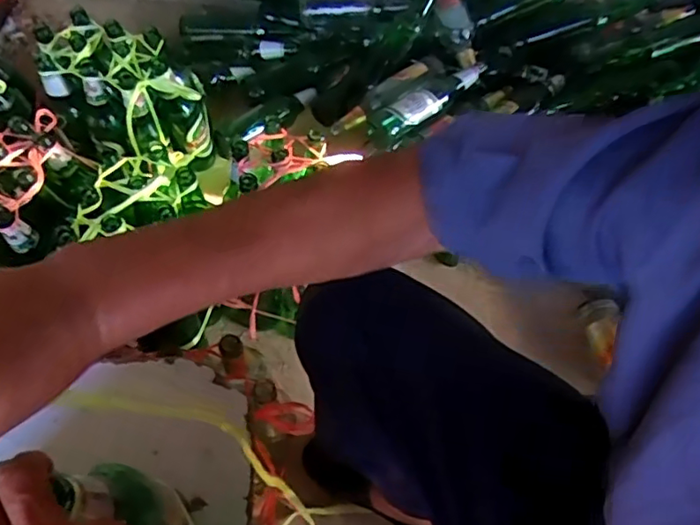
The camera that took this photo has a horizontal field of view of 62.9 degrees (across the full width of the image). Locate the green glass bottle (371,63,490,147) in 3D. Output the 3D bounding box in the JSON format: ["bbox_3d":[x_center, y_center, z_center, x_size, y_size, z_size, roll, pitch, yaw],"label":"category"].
[{"bbox_3d":[0.158,-0.316,1.125,0.270,0.062,0.072,-29,66,-20],"label":"green glass bottle"}]

